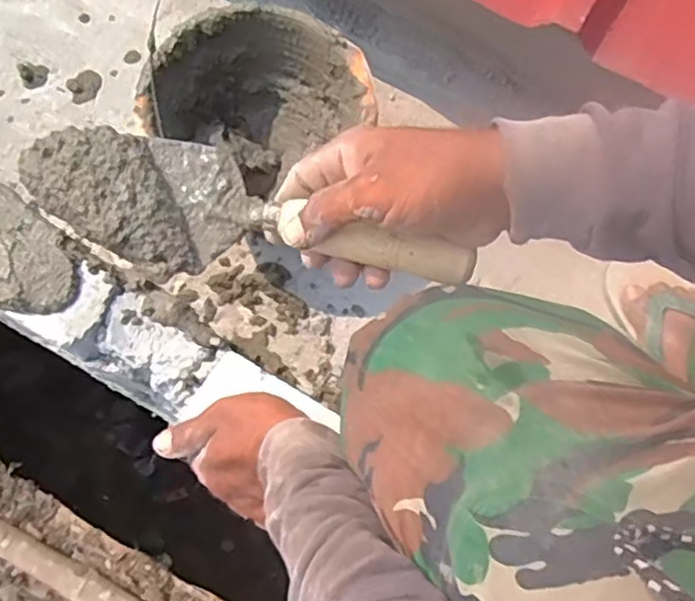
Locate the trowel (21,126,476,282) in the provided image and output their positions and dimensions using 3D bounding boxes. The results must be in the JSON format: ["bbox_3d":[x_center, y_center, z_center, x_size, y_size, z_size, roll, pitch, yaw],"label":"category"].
[{"bbox_3d":[-0.068,-0.054,0.452,0.296,0.048,0.091,15,71,10],"label":"trowel"}]

